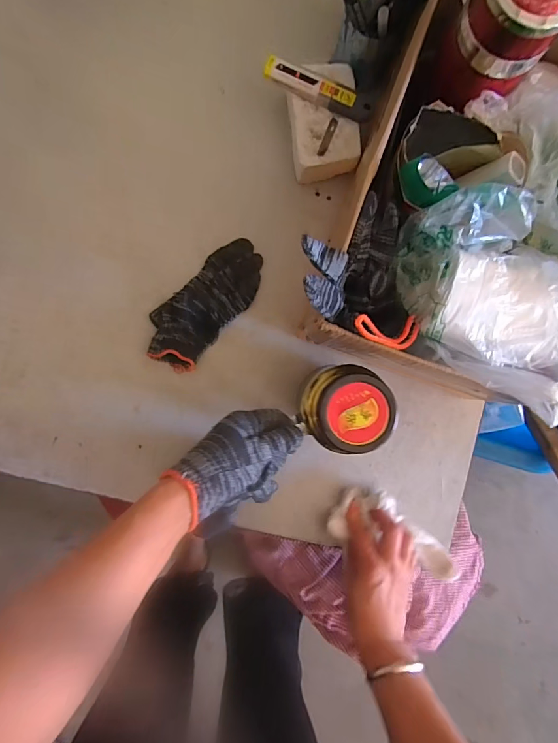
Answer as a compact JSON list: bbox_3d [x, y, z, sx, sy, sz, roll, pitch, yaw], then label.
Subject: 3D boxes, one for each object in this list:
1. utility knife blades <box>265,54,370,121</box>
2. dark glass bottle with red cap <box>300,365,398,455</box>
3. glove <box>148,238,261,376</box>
[{"bbox_3d":[0.045,-0.309,0.430,0.121,0.011,0.028,20,90,-2],"label":"utility knife blades"},{"bbox_3d":[0.064,0.034,0.382,0.079,0.066,0.077,-2,92,-3],"label":"dark glass bottle with red cap"},{"bbox_3d":[-0.086,-0.082,0.466,0.075,0.035,0.173,39,89,-3],"label":"glove"}]

